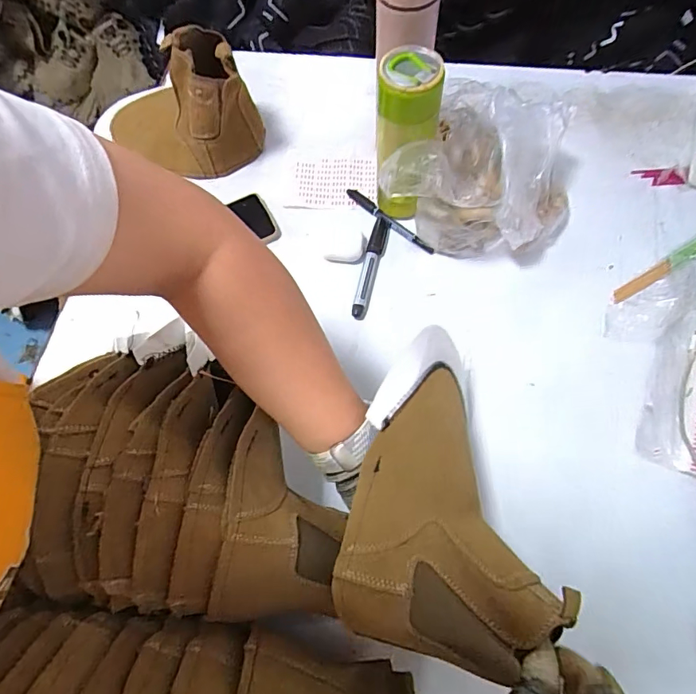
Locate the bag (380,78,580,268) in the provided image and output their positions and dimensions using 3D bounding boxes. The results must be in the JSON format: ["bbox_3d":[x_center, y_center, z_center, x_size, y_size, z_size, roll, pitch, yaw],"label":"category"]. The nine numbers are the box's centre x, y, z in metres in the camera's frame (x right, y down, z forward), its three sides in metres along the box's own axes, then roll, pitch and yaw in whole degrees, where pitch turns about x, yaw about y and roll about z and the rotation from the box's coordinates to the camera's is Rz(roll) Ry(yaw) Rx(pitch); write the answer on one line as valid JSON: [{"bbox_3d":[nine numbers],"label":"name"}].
[{"bbox_3d":[0.176,-0.220,0.532,0.192,0.128,0.246,22,70,11],"label":"bag"}]

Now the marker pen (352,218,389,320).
[{"bbox_3d":[0.027,-0.101,0.550,0.019,0.015,0.145,13,68,8],"label":"marker pen"}]

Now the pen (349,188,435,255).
[{"bbox_3d":[0.050,-0.162,0.579,0.141,0.012,0.012,42,75,17],"label":"pen"}]

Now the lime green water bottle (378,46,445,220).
[{"bbox_3d":[0.065,-0.226,0.509,0.060,0.187,0.051,15,69,8],"label":"lime green water bottle"}]

